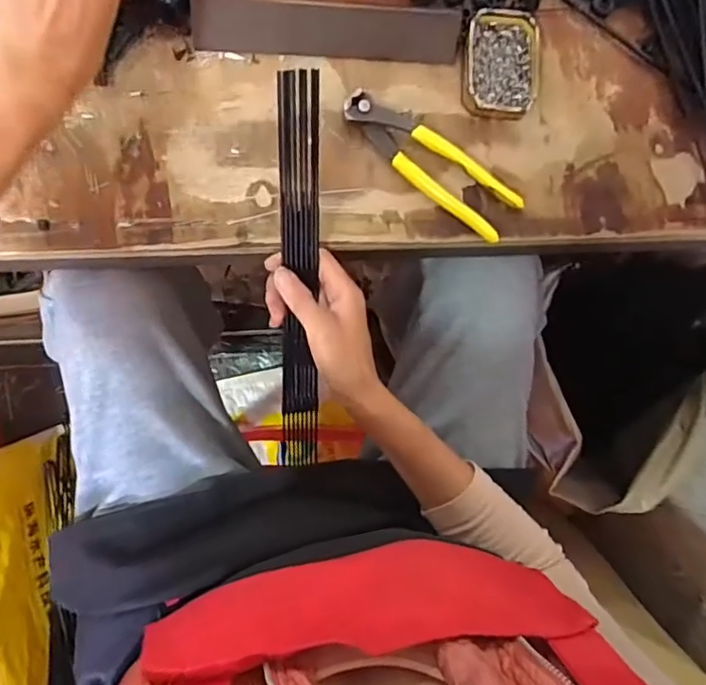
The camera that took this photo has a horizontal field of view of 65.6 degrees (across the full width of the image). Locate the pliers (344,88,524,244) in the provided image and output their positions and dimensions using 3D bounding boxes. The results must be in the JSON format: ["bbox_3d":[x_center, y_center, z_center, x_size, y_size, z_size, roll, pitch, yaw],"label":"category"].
[{"bbox_3d":[0.064,-0.152,0.453,0.163,0.019,0.045,40,81,-1],"label":"pliers"}]

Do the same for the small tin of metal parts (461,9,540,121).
[{"bbox_3d":[0.127,-0.237,0.467,0.060,0.018,0.086,4,83,-7],"label":"small tin of metal parts"}]

